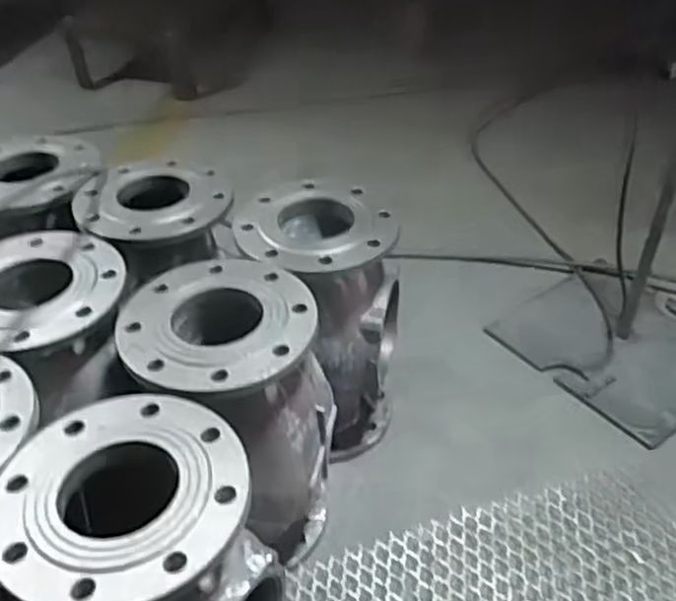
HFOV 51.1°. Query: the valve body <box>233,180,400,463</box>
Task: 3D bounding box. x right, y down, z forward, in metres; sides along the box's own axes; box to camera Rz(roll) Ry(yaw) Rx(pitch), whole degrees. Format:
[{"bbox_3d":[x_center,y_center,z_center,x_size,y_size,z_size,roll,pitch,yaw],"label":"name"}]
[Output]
[{"bbox_3d":[-0.004,0.041,1.020,0.195,0.362,0.204,-1,39,1],"label":"valve body"}]

